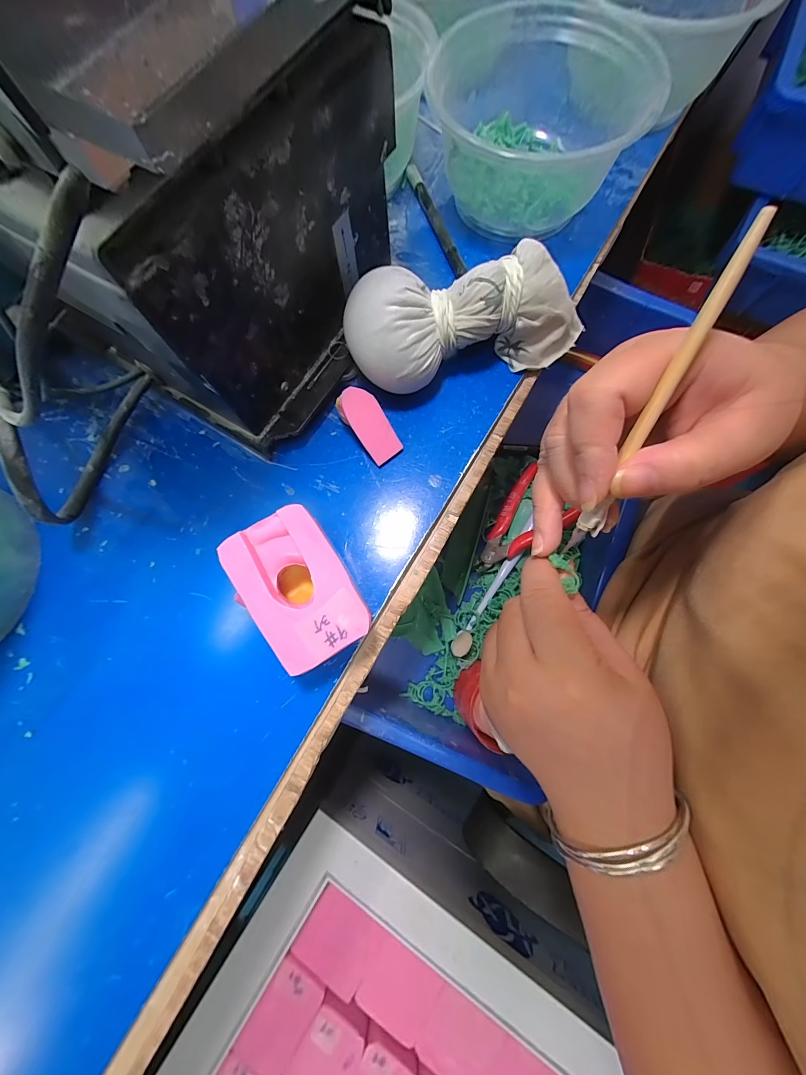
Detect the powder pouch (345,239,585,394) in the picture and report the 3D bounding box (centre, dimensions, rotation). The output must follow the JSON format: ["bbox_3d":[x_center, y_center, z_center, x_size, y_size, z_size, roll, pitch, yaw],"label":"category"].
[{"bbox_3d":[0.042,-0.126,0.206,0.148,0.056,0.052,-16,75,-2],"label":"powder pouch"}]

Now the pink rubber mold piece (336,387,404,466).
[{"bbox_3d":[-0.020,-0.067,0.208,0.021,0.004,0.045,-39,107,-8],"label":"pink rubber mold piece"}]

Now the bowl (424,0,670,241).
[{"bbox_3d":[0.083,-0.257,0.231,0.127,0.066,0.130,-1,75,2],"label":"bowl"}]

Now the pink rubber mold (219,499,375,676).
[{"bbox_3d":[-0.050,0.027,0.177,0.047,0.045,0.068,-32,76,-6],"label":"pink rubber mold"}]

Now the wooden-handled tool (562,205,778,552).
[{"bbox_3d":[0.089,-0.043,0.128,0.008,0.006,0.115,20,119,7],"label":"wooden-handled tool"}]

